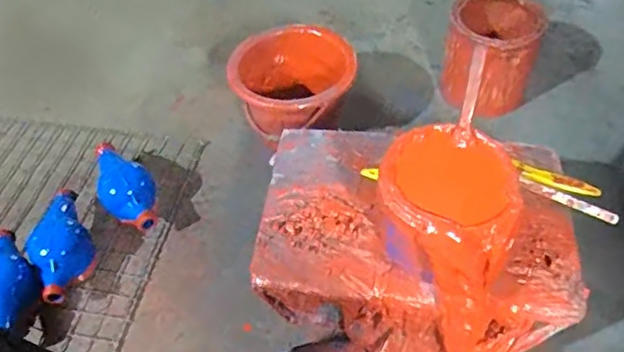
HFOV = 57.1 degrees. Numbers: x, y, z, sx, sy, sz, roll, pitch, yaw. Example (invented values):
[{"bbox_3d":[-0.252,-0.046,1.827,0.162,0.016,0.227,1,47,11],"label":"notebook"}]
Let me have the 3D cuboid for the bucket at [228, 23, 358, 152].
[{"bbox_3d":[-0.034,-0.155,1.076,0.219,0.151,0.245,-10,51,-5],"label":"bucket"}]

